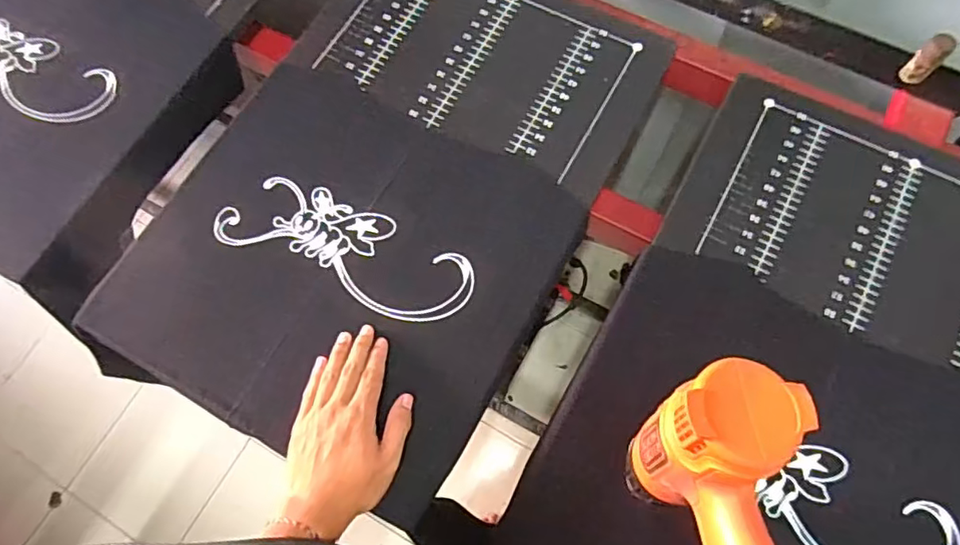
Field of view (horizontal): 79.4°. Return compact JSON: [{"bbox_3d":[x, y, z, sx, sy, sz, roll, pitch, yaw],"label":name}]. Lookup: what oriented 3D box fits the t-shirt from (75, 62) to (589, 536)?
[{"bbox_3d":[-0.141,-0.008,0.594,0.404,0.017,0.365,25,73,9],"label":"t-shirt"}]

